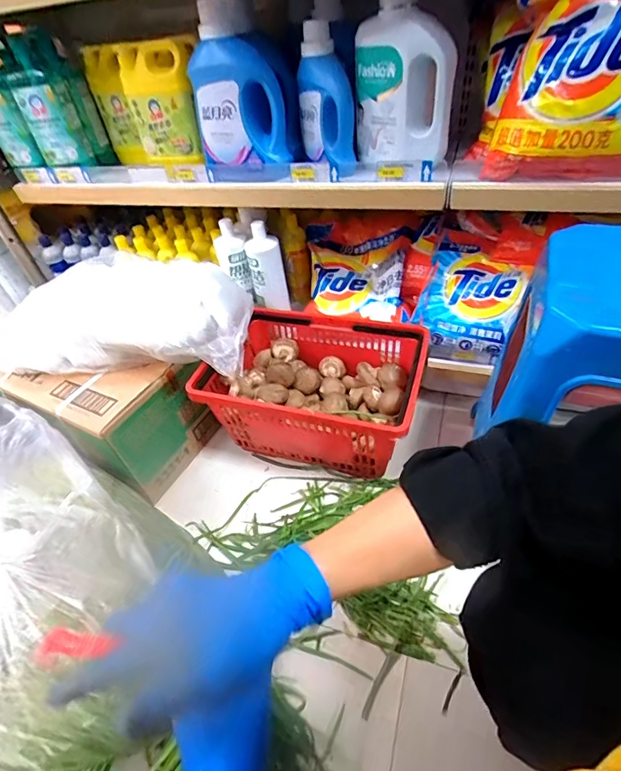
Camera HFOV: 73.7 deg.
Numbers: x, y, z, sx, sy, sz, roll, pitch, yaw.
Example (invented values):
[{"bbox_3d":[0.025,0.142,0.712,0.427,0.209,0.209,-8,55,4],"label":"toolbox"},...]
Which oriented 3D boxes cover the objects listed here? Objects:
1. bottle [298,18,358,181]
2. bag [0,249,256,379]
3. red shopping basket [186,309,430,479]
[{"bbox_3d":[0.028,-0.511,0.749,0.070,0.219,0.111,-18,45,-10],"label":"bottle"},{"bbox_3d":[-0.383,-0.156,0.841,0.539,0.125,0.259,2,45,10],"label":"bag"},{"bbox_3d":[0.014,0.017,0.894,0.410,0.222,0.309,10,47,18],"label":"red shopping basket"}]

